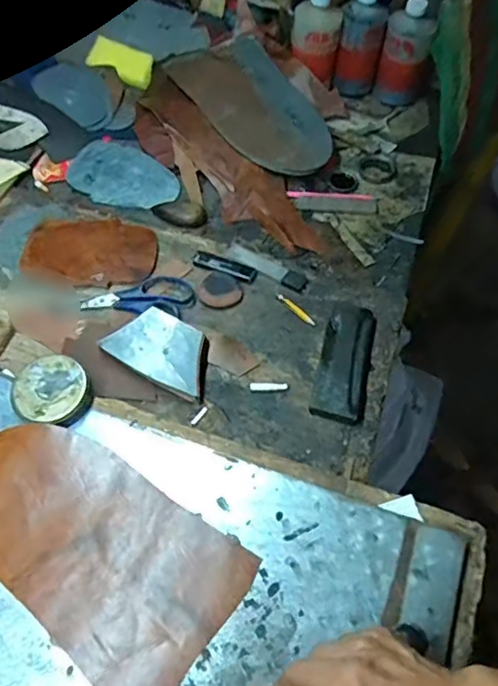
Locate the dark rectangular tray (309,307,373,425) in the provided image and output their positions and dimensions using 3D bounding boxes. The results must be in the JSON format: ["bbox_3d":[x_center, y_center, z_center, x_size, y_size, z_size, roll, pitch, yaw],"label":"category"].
[{"bbox_3d":[0.111,0.020,0.629,0.056,0.020,0.150,15,57,6],"label":"dark rectangular tray"}]

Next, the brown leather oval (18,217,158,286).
[{"bbox_3d":[-0.205,-0.121,0.709,0.167,0.010,0.105,3,63,1],"label":"brown leather oval"}]

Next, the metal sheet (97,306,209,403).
[{"bbox_3d":[-0.094,0.010,0.618,0.120,0.027,0.074,30,59,15],"label":"metal sheet"}]

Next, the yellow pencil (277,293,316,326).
[{"bbox_3d":[0.058,-0.041,0.673,0.010,0.004,0.061,-38,67,-25],"label":"yellow pencil"}]

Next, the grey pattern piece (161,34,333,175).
[{"bbox_3d":[0.014,-0.368,0.850,0.157,0.071,0.296,-32,64,-22],"label":"grey pattern piece"}]

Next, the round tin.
[{"bbox_3d":[-0.205,0.052,0.571,0.079,0.032,0.070,8,56,2],"label":"round tin"}]

